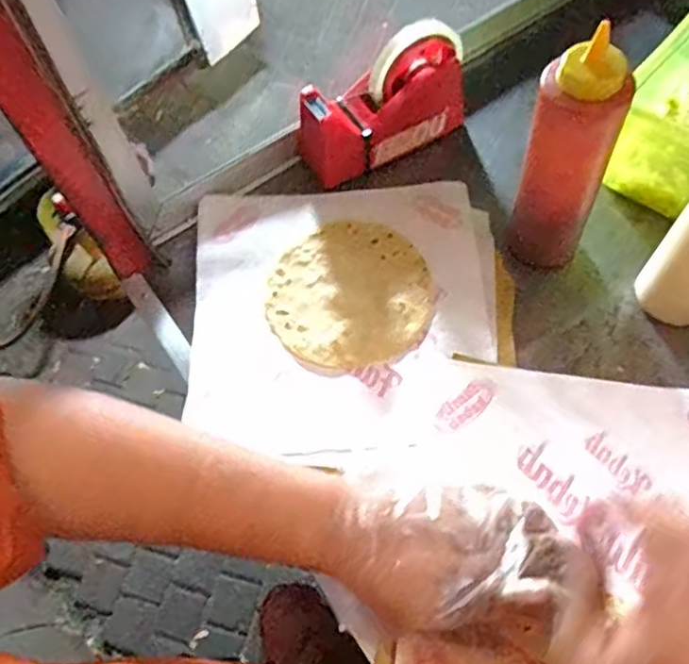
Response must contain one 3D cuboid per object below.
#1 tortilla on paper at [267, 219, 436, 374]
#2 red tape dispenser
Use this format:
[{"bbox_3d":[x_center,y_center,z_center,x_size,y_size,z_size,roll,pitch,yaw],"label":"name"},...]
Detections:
[{"bbox_3d":[0.005,-0.034,0.538,0.138,0.005,0.144,-2,66,3],"label":"tortilla on paper"},{"bbox_3d":[0.033,-0.212,0.567,0.167,0.099,0.063,-30,67,-9],"label":"red tape dispenser"}]

